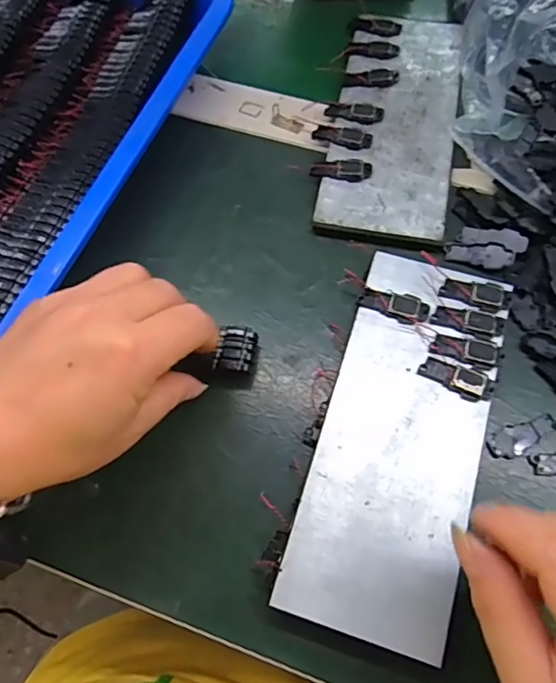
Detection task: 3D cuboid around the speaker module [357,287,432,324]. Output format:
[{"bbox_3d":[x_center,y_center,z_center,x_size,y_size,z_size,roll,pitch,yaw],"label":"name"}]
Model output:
[{"bbox_3d":[0.065,-0.021,0.310,0.038,0.004,0.016,20,70,11],"label":"speaker module"}]

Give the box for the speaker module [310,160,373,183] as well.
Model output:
[{"bbox_3d":[0.041,-0.111,0.358,0.038,0.006,0.016,5,68,5],"label":"speaker module"}]

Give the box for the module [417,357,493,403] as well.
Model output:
[{"bbox_3d":[0.094,0.019,0.291,0.038,0.004,0.015,19,69,10],"label":"module"}]

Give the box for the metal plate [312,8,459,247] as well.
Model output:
[{"bbox_3d":[0.081,-0.153,0.376,0.079,0.008,0.198,10,68,7],"label":"metal plate"}]

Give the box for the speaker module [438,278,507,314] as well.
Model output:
[{"bbox_3d":[0.109,-0.028,0.309,0.034,0.004,0.018,18,69,10],"label":"speaker module"}]

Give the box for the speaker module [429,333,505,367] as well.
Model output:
[{"bbox_3d":[0.101,0.004,0.296,0.037,0.004,0.013,12,68,8],"label":"speaker module"}]

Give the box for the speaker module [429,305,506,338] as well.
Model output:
[{"bbox_3d":[0.104,-0.012,0.302,0.037,0.004,0.015,12,68,8],"label":"speaker module"}]

